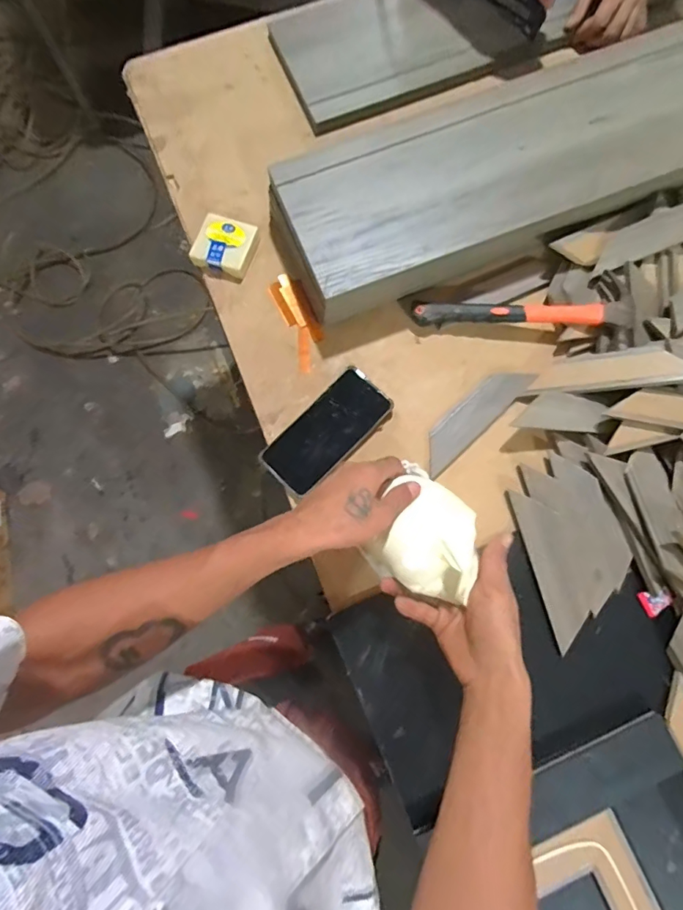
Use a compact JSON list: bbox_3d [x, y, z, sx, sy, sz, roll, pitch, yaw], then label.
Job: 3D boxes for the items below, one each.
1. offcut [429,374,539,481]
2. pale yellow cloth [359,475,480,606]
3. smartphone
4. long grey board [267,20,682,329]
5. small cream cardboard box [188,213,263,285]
[{"bbox_3d":[0.162,-0.047,0.576,0.170,0.009,0.046,-44,78,-5],"label":"offcut"},{"bbox_3d":[0.083,0.074,0.431,0.100,0.033,0.102,25,80,6],"label":"pale yellow cloth"},{"bbox_3d":[-0.017,-0.029,0.569,0.077,0.014,0.163,43,82,9],"label":"smartphone"},{"bbox_3d":[0.257,-0.367,0.591,0.690,0.075,0.181,-21,78,-3],"label":"long grey board"},{"bbox_3d":[-0.155,-0.276,0.615,0.073,0.027,0.075,18,79,5],"label":"small cream cardboard box"}]

